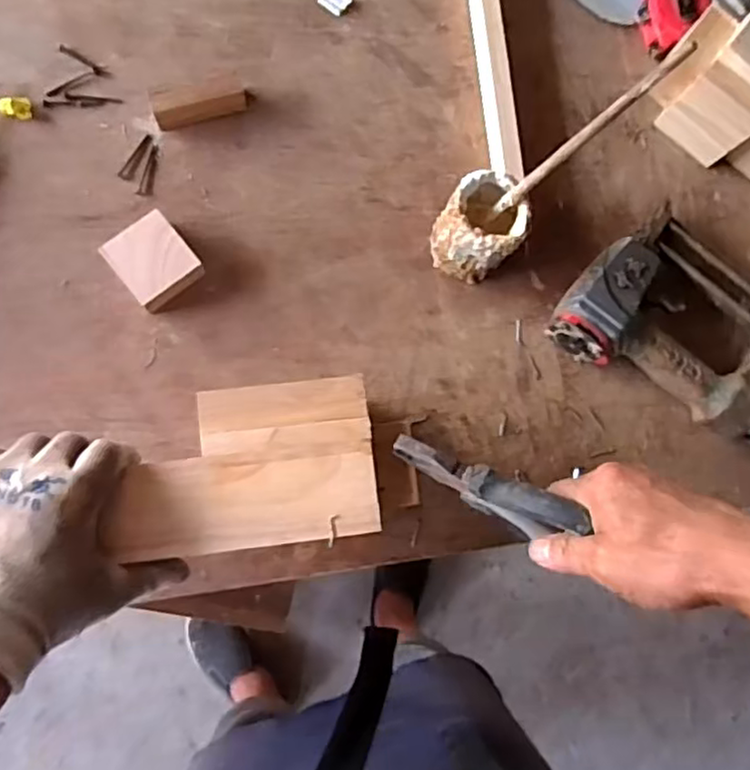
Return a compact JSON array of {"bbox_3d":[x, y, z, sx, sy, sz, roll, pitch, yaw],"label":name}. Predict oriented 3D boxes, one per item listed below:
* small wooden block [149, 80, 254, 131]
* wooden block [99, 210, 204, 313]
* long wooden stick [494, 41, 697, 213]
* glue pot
[{"bbox_3d":[-0.148,-0.243,0.582,0.083,0.032,0.023,-15,87,-9],"label":"small wooden block"},{"bbox_3d":[-0.184,-0.101,0.565,0.058,0.033,0.064,-39,91,-10],"label":"wooden block"},{"bbox_3d":[0.144,-0.173,0.473,0.008,0.175,0.011,-34,90,-38],"label":"long wooden stick"},{"bbox_3d":[0.086,-0.132,0.568,0.064,0.090,0.062,1,84,-8],"label":"glue pot"}]

